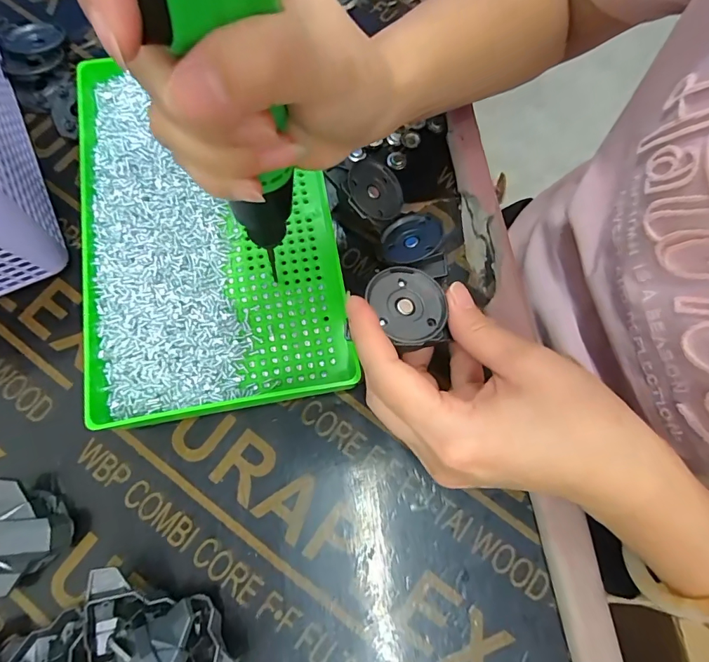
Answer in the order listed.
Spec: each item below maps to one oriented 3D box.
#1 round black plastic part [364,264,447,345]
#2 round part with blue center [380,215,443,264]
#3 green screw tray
[{"bbox_3d":[0.028,-0.014,0.222,0.037,0.008,0.042,-26,77,-7],"label":"round black plastic part"},{"bbox_3d":[0.037,-0.060,0.279,0.039,0.004,0.040,-11,54,15],"label":"round part with blue center"},{"bbox_3d":[-0.092,-0.070,0.279,0.149,0.038,0.244,-9,76,-3],"label":"green screw tray"}]

